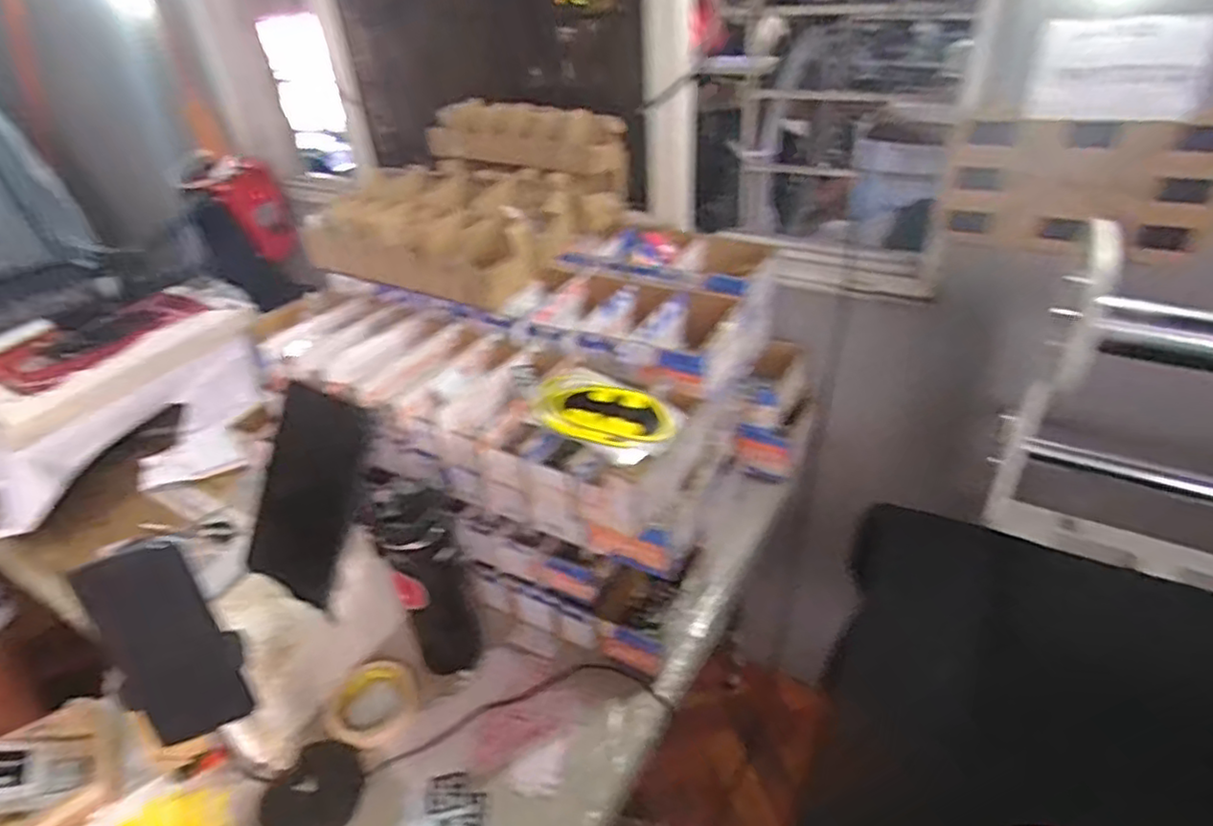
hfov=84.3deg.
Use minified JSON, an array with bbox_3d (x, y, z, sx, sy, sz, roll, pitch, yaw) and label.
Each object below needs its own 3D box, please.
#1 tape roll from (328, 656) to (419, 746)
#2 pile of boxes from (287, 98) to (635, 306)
[{"bbox_3d":[-0.270,0.335,0.782,0.098,0.016,0.096,-3,36,2],"label":"tape roll"},{"bbox_3d":[-0.209,-0.344,1.032,0.360,0.178,0.367,17,41,27],"label":"pile of boxes"}]

